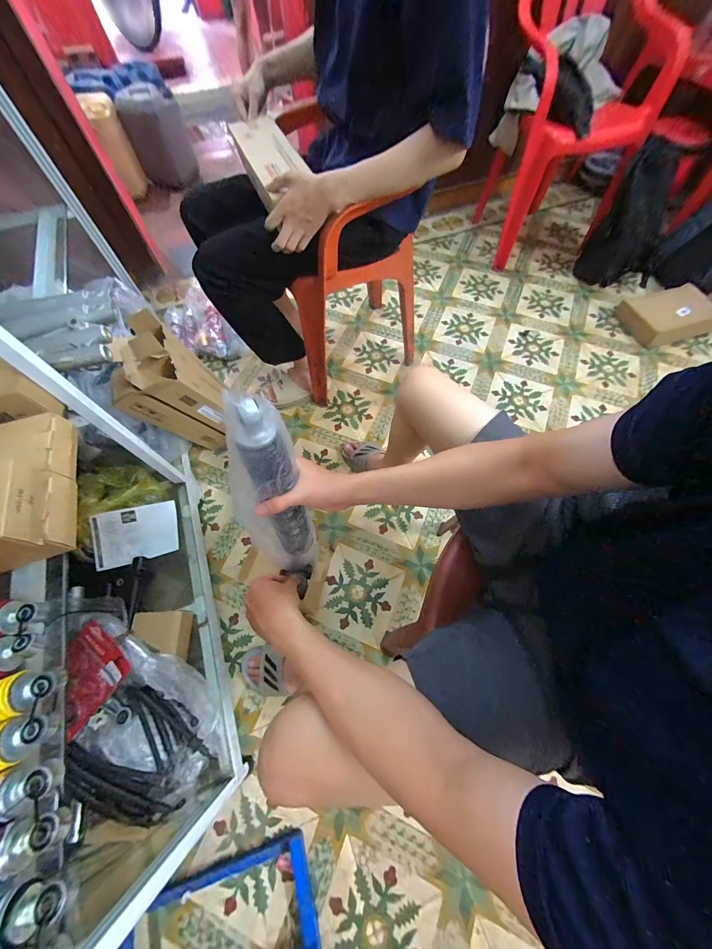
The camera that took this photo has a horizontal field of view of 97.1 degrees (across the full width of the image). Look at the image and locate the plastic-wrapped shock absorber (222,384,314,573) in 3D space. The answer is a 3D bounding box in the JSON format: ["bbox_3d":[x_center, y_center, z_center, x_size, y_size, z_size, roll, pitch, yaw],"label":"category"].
[{"bbox_3d":[-0.108,0.041,0.425,0.074,0.326,0.061,-5,47,-3],"label":"plastic-wrapped shock absorber"}]

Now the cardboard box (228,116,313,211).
[{"bbox_3d":[-0.199,-0.722,0.714,0.109,0.040,0.362,-20,66,-8],"label":"cardboard box"}]

